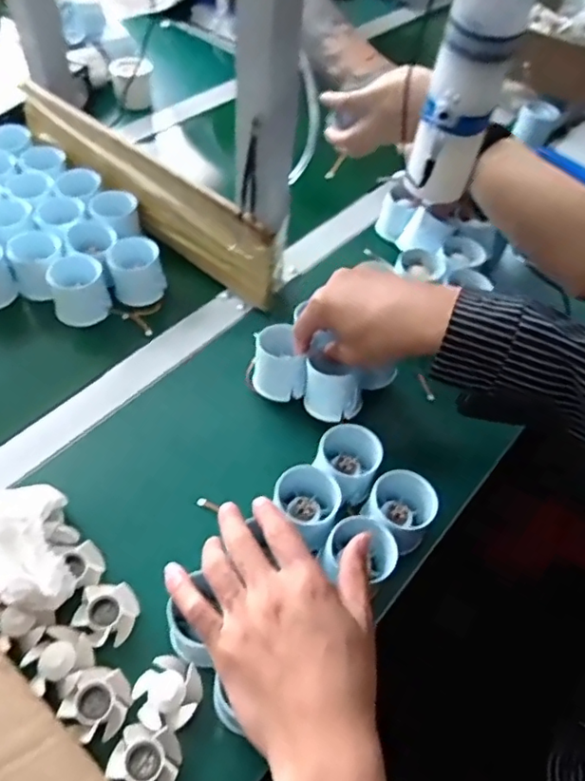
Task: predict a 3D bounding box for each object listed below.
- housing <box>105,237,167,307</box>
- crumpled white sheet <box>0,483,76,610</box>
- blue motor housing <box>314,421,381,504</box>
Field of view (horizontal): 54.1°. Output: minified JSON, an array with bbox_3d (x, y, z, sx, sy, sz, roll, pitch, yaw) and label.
[{"bbox_3d":[-0.168,-0.128,0.619,0.054,0.057,0.043,-13,56,-15],"label":"housing"},{"bbox_3d":[-0.211,0.111,0.415,0.092,0.053,0.111,-13,55,-15],"label":"crumpled white sheet"},{"bbox_3d":[0.046,0.064,0.489,0.050,0.047,0.054,3,53,-4],"label":"blue motor housing"}]

